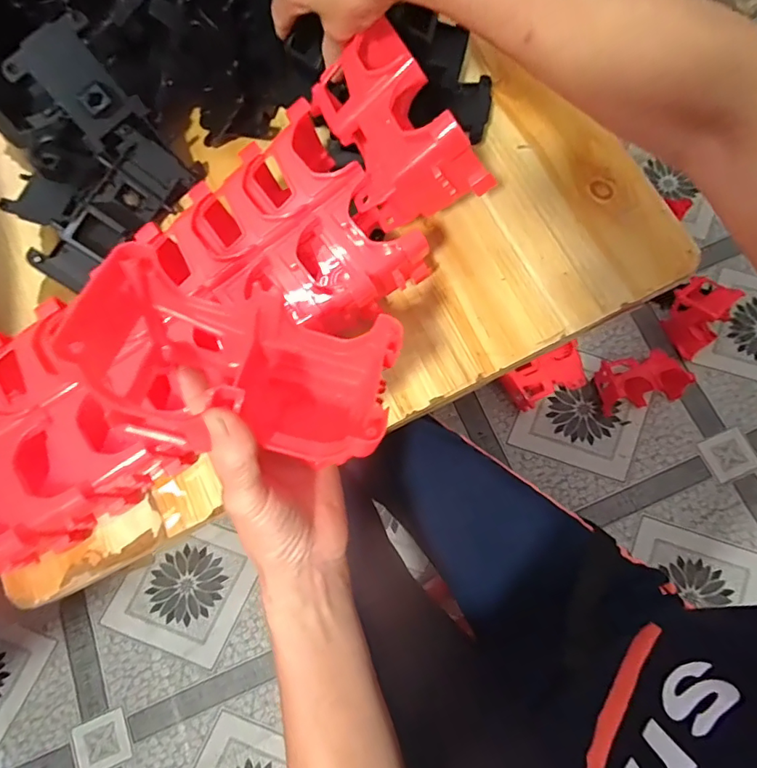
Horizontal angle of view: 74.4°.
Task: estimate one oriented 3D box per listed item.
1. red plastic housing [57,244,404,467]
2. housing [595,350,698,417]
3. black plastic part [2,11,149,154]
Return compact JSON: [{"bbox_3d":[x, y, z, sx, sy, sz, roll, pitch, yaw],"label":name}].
[{"bbox_3d":[-0.074,-0.005,0.282,0.164,0.084,0.087,18,74,-17],"label":"red plastic housing"},{"bbox_3d":[0.497,-0.012,0.934,0.151,0.074,0.095,-13,74,-2],"label":"housing"},{"bbox_3d":[-0.243,-0.241,0.405,0.068,0.080,0.023,-40,41,-7],"label":"black plastic part"}]

